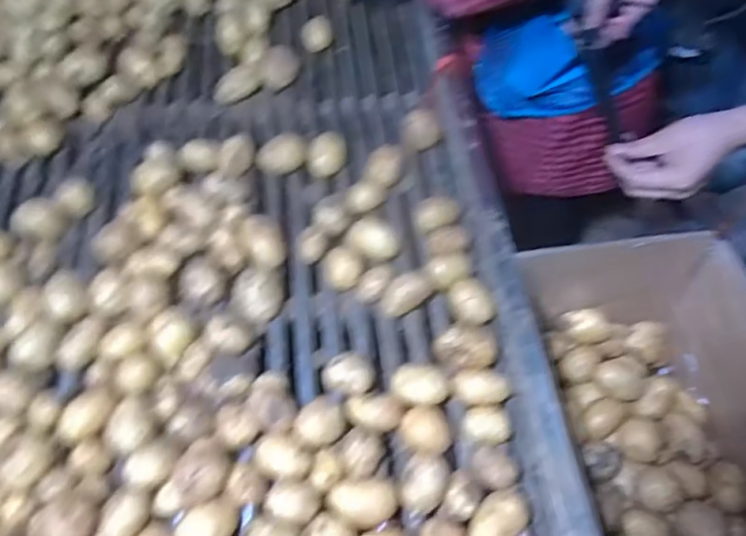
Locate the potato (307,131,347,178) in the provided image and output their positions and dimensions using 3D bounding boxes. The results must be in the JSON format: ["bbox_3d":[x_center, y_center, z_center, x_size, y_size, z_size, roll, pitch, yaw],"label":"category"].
[{"bbox_3d":[-0.060,-0.145,0.745,0.048,0.052,0.051,0,54,-1],"label":"potato"}]

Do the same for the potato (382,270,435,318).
[{"bbox_3d":[0.037,0.027,0.631,0.055,0.030,0.033,-28,59,-19],"label":"potato"}]

